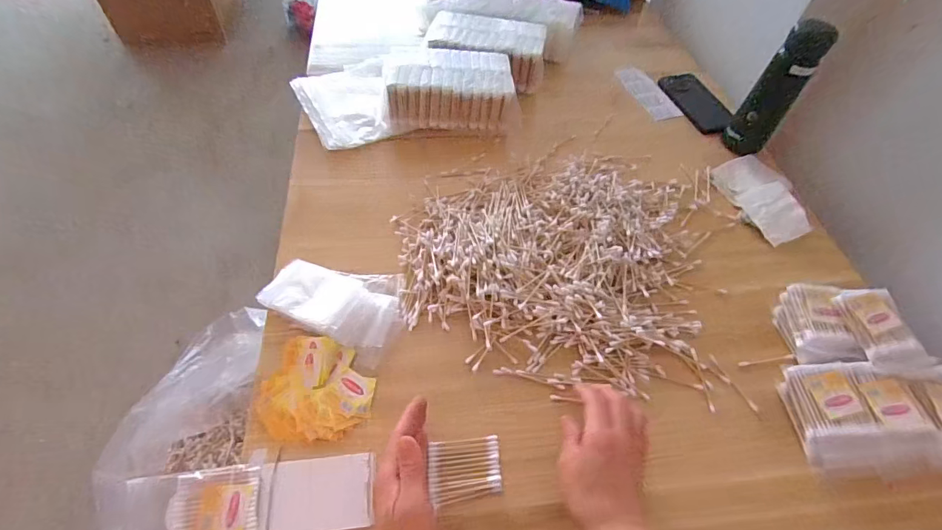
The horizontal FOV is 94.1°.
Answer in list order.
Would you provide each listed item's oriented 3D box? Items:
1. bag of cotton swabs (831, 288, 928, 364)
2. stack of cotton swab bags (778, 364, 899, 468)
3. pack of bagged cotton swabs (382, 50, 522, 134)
[{"bbox_3d":[0.409,0.060,0.442,0.047,0.019,0.077,-1,55,-4],"label":"bag of cotton swabs"},{"bbox_3d":[0.346,0.143,0.418,0.060,0.046,0.089,1,55,-2],"label":"stack of cotton swab bags"},{"bbox_3d":[-0.036,-0.274,0.684,0.205,0.075,0.130,1,55,-3],"label":"pack of bagged cotton swabs"}]

